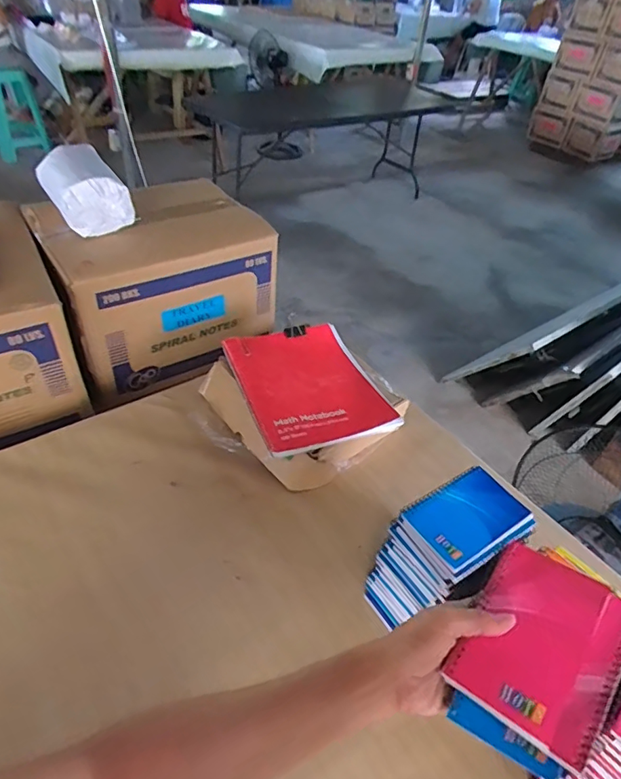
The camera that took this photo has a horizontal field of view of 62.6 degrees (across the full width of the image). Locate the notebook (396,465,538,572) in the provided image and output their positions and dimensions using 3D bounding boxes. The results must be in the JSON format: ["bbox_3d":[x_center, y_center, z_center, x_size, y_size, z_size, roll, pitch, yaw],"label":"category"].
[{"bbox_3d":[0.174,0.141,0.568,0.123,0.015,0.085,-21,48,-28],"label":"notebook"}]

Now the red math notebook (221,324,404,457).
[{"bbox_3d":[-0.008,-0.014,0.851,0.209,0.018,0.274,-11,44,-19],"label":"red math notebook"}]

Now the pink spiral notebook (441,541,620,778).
[{"bbox_3d":[0.181,0.195,0.393,0.105,0.010,0.128,26,61,31],"label":"pink spiral notebook"}]

